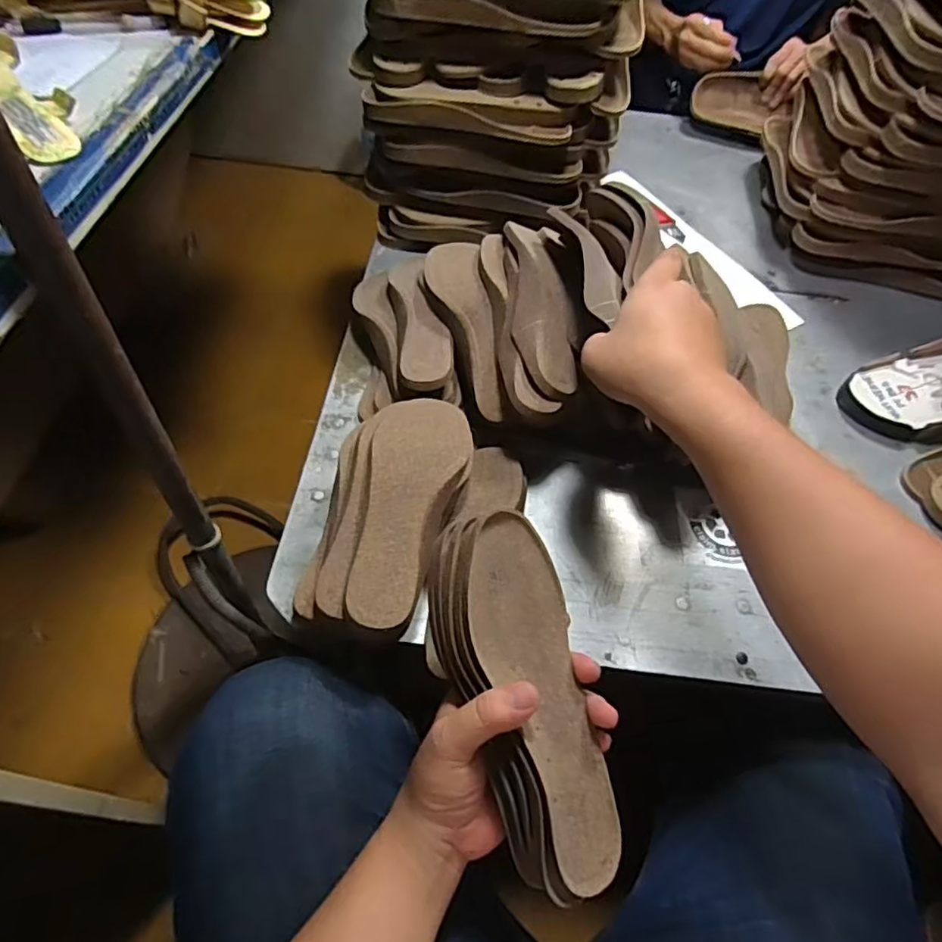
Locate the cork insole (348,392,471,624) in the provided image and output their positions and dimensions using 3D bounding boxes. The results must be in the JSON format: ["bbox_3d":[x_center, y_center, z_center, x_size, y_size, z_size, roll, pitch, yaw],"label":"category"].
[{"bbox_3d":[-0.052,0.021,0.526,0.082,0.026,0.231,9,57,2],"label":"cork insole"}]

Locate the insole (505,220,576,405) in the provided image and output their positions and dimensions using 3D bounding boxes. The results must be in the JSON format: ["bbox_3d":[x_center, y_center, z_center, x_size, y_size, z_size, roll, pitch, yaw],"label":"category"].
[{"bbox_3d":[0.070,-0.165,0.607,0.058,0.023,0.198,-4,71,-7],"label":"insole"}]

